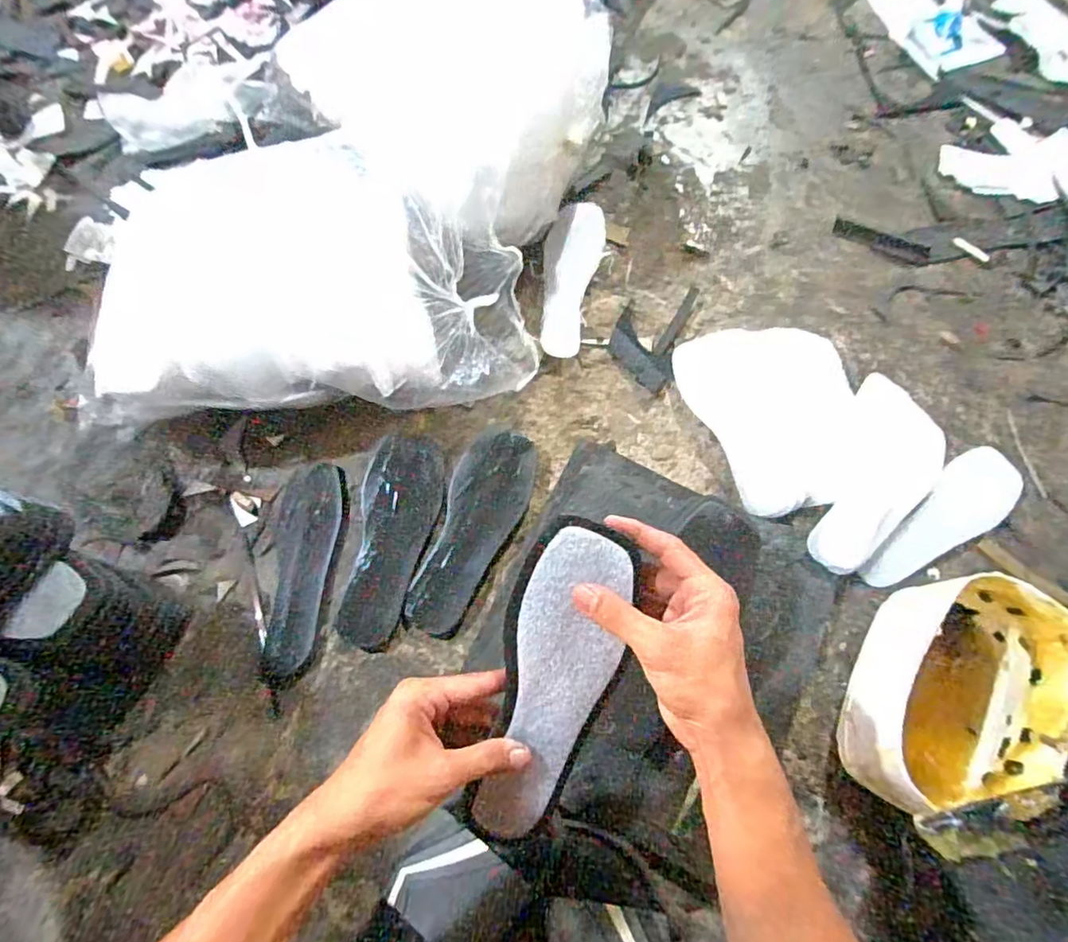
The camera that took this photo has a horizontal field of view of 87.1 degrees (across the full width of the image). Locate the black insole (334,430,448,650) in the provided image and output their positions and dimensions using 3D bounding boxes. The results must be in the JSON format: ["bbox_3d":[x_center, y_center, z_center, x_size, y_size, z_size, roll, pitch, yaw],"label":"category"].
[{"bbox_3d":[-0.154,0.071,0.599,0.084,0.007,0.221,10,74,4],"label":"black insole"}]

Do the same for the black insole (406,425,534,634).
[{"bbox_3d":[-0.065,0.062,0.603,0.084,0.008,0.225,20,75,7],"label":"black insole"}]

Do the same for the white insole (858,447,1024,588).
[{"bbox_3d":[0.430,0.050,0.597,0.210,0.014,0.073,-31,85,-7],"label":"white insole"}]

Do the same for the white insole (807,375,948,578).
[{"bbox_3d":[0.370,0.011,0.597,0.101,0.018,0.217,24,75,8],"label":"white insole"}]

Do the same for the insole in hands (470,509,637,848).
[{"bbox_3d":[0.013,0.142,0.372,0.075,0.011,0.219,13,96,5],"label":"insole in hands"}]

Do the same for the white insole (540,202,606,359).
[{"bbox_3d":[0.043,-0.238,0.691,0.066,0.018,0.208,10,74,4],"label":"white insole"}]

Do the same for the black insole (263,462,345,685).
[{"bbox_3d":[-0.257,0.102,0.615,0.087,0.008,0.225,-5,65,19],"label":"black insole"}]

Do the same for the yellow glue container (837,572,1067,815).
[{"bbox_3d":[0.362,0.193,0.490,0.118,0.120,0.199,33,76,10],"label":"yellow glue container"}]

